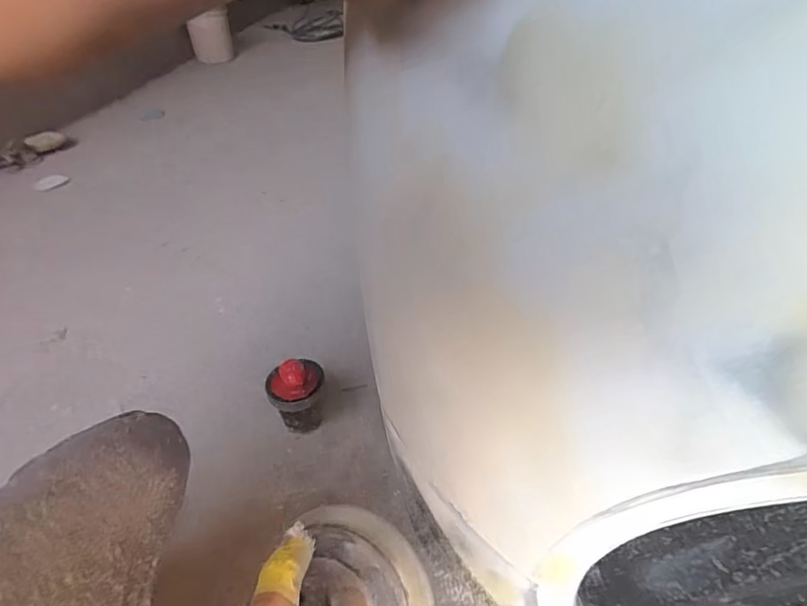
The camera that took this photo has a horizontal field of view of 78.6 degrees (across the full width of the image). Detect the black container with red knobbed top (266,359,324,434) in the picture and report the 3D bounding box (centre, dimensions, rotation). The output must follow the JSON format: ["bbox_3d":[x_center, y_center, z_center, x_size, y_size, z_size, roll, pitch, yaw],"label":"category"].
[{"bbox_3d":[-0.184,0.165,0.875,0.096,0.156,0.092,-4,41,3],"label":"black container with red knobbed top"}]

